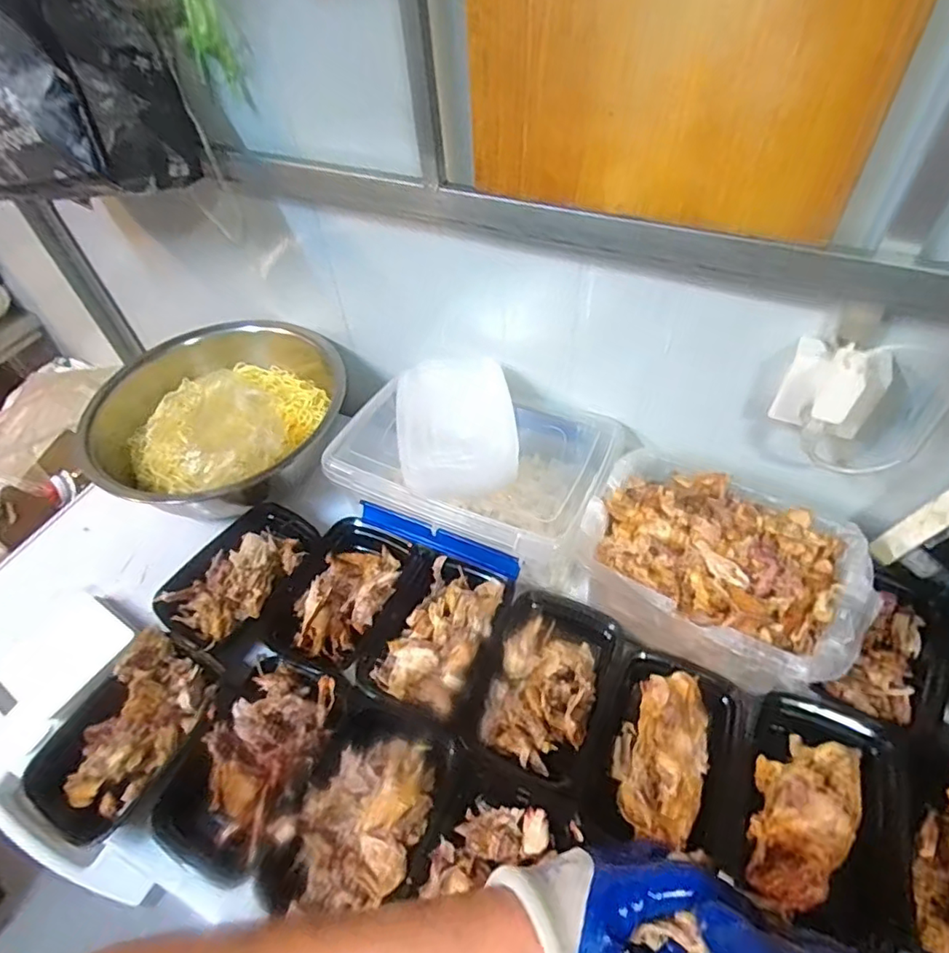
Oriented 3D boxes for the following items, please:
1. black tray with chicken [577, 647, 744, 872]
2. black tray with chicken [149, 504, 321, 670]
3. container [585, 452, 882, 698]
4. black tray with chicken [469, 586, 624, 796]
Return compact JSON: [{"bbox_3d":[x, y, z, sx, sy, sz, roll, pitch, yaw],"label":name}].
[{"bbox_3d":[0.200,0.284,0.596,0.128,0.046,0.191,18,53,19],"label":"black tray with chicken"},{"bbox_3d":[-0.309,0.126,0.764,0.148,0.043,0.212,27,57,24],"label":"black tray with chicken"},{"bbox_3d":[0.264,0.103,0.634,0.283,0.153,0.203,24,55,22],"label":"container"},{"bbox_3d":[0.084,0.228,0.652,0.133,0.045,0.201,15,53,17],"label":"black tray with chicken"}]

